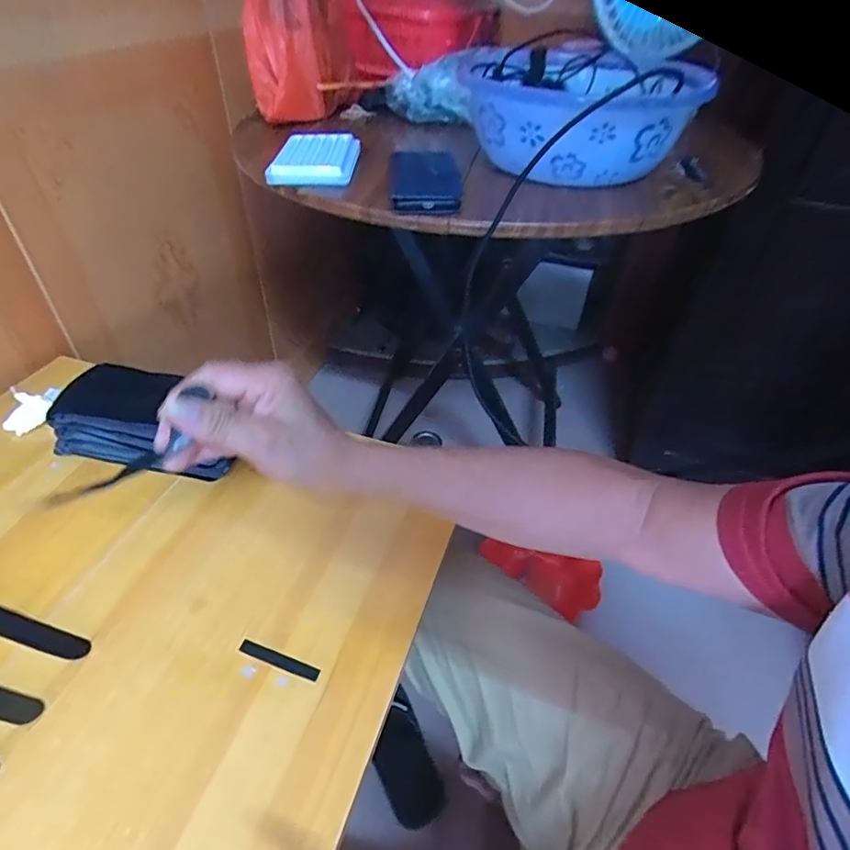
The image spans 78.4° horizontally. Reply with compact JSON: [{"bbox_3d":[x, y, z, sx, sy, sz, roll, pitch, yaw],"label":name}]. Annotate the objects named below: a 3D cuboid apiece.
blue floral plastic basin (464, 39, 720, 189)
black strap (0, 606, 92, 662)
[{"bbox_3d":[0.175,-0.358,0.610,0.231,0.110,0.238,27,49,24],"label":"blue floral plastic basin"},{"bbox_3d":[-0.367,0.162,0.443,0.196,0.009,0.022,14,45,12],"label":"black strap"}]

